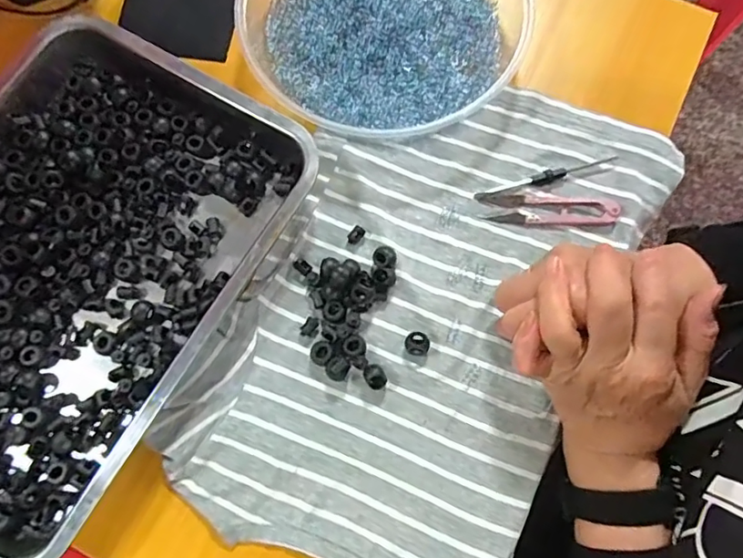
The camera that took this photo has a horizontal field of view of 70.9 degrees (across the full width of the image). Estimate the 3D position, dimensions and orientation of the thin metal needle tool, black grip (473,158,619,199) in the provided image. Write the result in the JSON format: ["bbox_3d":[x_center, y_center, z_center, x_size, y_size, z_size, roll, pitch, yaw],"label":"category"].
[{"bbox_3d":[0.137,-0.080,0.405,0.114,0.007,0.010,-14,76,-4],"label":"thin metal needle tool, black grip"}]

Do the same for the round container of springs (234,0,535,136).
[{"bbox_3d":[0.009,-0.227,0.428,0.235,0.041,0.226,0,75,0],"label":"round container of springs"}]

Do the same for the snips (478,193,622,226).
[{"bbox_3d":[0.137,-0.054,0.399,0.101,0.009,0.024,3,75,1],"label":"snips"}]

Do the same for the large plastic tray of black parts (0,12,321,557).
[{"bbox_3d":[-0.234,-0.018,0.375,0.276,0.040,0.338,30,77,8],"label":"large plastic tray of black parts"}]

